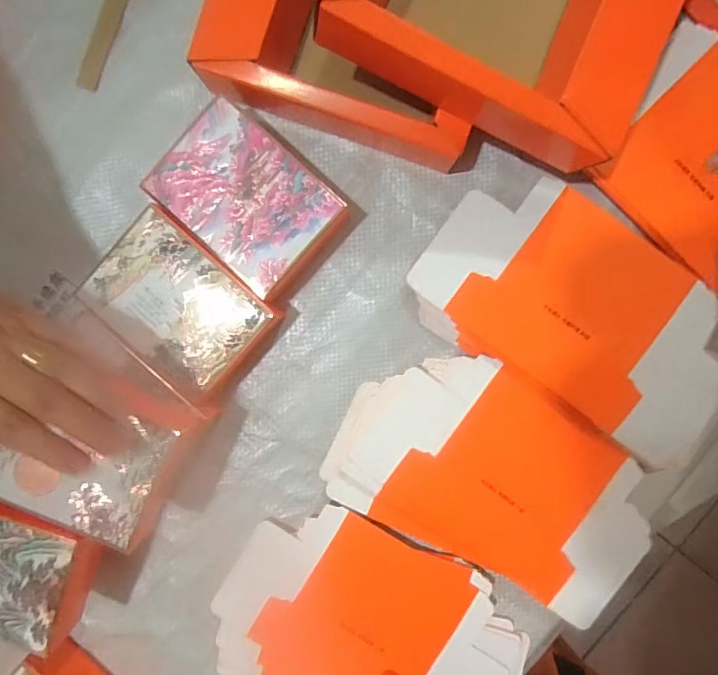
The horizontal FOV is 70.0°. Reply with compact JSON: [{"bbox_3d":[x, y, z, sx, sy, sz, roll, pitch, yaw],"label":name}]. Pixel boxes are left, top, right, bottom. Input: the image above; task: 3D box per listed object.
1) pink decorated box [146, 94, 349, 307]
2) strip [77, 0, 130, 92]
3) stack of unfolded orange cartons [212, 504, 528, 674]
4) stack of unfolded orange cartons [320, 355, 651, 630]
[{"bbox_3d":[-0.086,-0.105,0.406,0.135,0.040,0.096,42,91,-1],"label":"pink decorated box"},{"bbox_3d":[-0.207,-0.271,0.429,0.020,0.005,0.128,23,96,4],"label":"strip"},{"bbox_3d":[0.014,0.250,0.444,0.261,0.020,0.166,21,96,4],"label":"stack of unfolded orange cartons"},{"bbox_3d":[0.114,0.114,0.426,0.259,0.017,0.158,27,96,3],"label":"stack of unfolded orange cartons"}]

